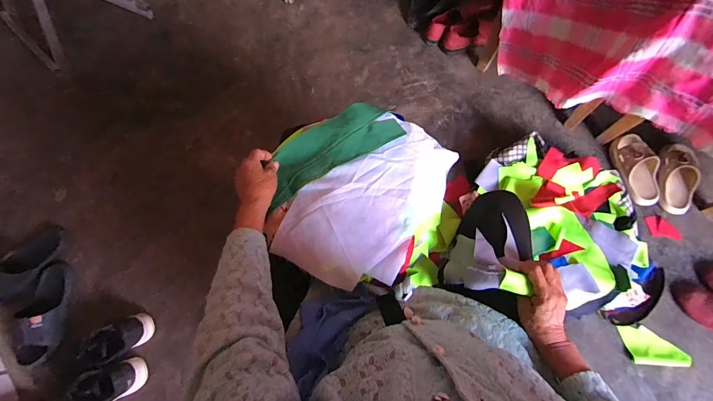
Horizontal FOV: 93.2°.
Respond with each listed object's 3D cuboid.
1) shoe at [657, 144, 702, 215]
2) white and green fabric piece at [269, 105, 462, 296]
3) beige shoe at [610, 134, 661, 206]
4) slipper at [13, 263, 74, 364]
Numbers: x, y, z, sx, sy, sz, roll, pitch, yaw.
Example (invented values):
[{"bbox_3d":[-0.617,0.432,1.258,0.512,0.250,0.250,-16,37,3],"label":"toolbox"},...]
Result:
[{"bbox_3d":[0.935,-0.060,0.980,0.096,0.047,0.192,12,73,7],"label":"shoe"},{"bbox_3d":[-0.005,-0.021,0.606,0.299,0.052,0.322,28,76,9],"label":"white and green fabric piece"},{"bbox_3d":[0.837,-0.100,0.990,0.096,0.070,0.220,-11,74,-2],"label":"beige shoe"},{"bbox_3d":[-0.903,0.319,0.976,0.101,0.069,0.284,4,74,3],"label":"slipper"}]

